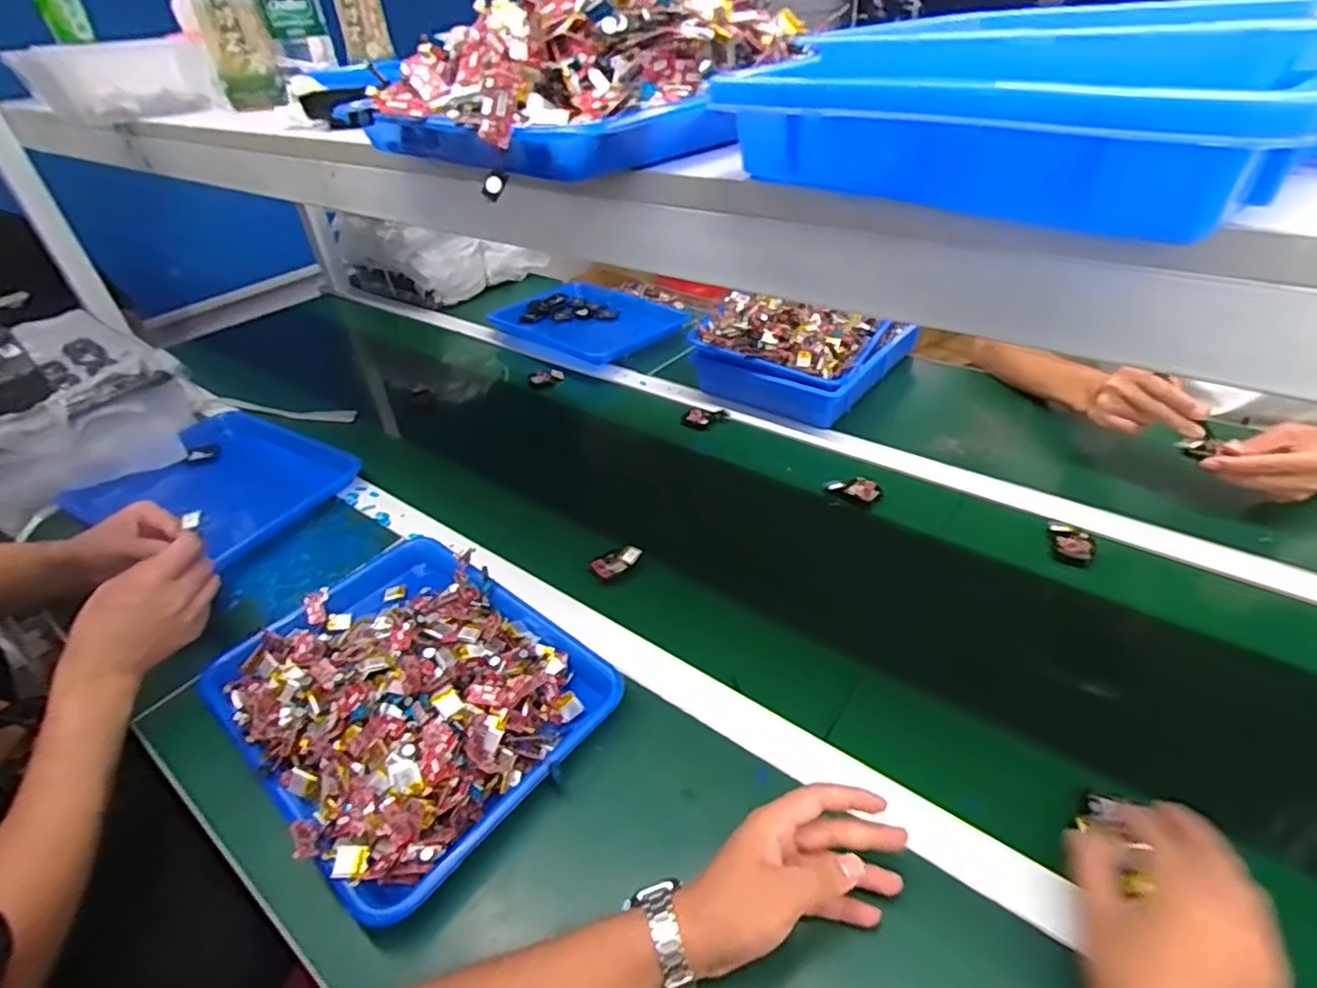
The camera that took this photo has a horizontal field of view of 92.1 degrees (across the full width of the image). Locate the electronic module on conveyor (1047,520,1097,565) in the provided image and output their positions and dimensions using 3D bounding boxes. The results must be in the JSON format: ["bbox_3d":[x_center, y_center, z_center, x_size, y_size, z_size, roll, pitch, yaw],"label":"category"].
[{"bbox_3d":[0.446,0.053,0.687,0.045,0.014,0.048,17,44,25],"label":"electronic module on conveyor"}]

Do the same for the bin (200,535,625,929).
[{"bbox_3d":[-0.229,0.162,0.572,0.336,0.058,0.258,25,48,33],"label":"bin"}]

